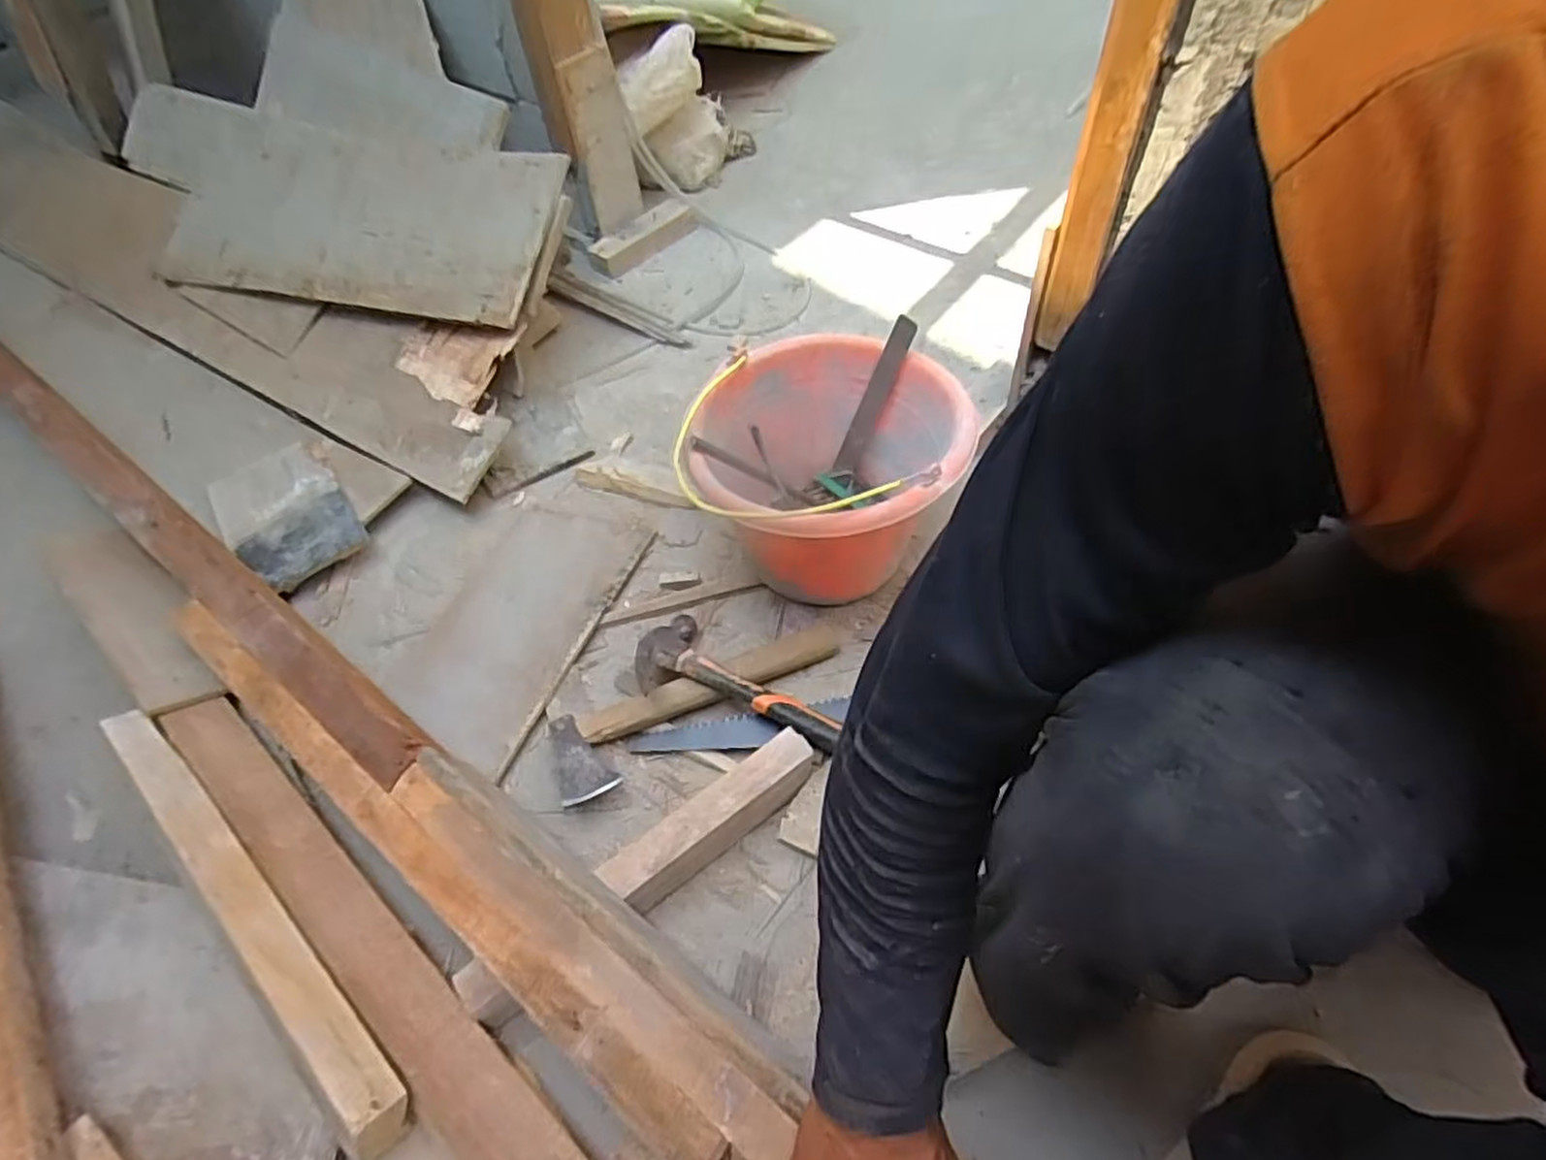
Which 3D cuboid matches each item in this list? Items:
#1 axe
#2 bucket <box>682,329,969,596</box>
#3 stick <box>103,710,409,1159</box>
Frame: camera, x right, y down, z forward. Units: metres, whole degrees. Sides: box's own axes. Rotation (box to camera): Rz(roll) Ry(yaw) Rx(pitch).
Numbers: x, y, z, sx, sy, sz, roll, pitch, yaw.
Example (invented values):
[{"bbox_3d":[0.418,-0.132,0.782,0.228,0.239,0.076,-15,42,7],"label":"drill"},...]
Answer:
[{"bbox_3d":[-0.082,0.126,0.780,0.284,0.038,0.084,-26,56,-13],"label":"axe"},{"bbox_3d":[0.058,-0.104,0.820,0.284,0.214,0.261,-2,54,3],"label":"bucket"},{"bbox_3d":[-0.450,0.263,0.634,0.477,0.026,0.046,34,64,26],"label":"stick"}]

